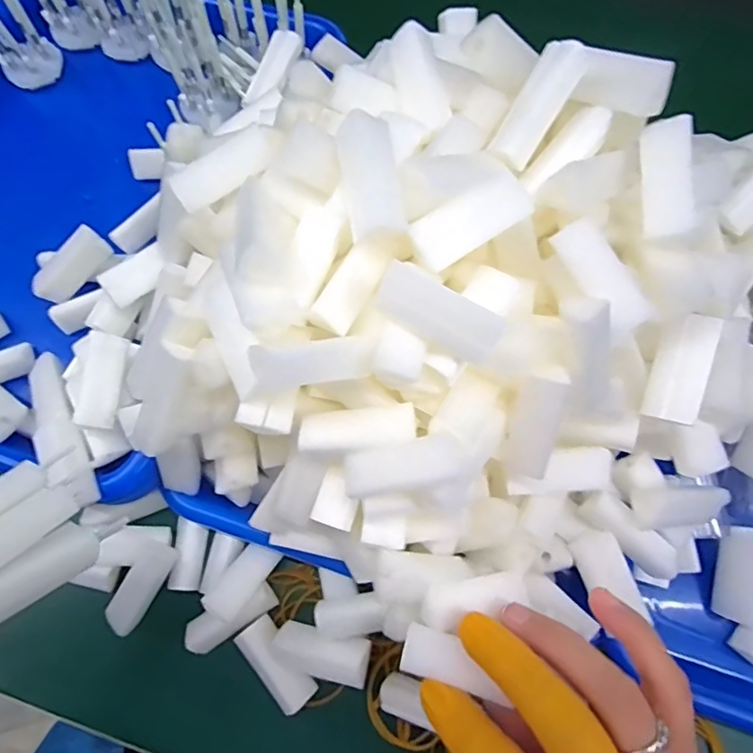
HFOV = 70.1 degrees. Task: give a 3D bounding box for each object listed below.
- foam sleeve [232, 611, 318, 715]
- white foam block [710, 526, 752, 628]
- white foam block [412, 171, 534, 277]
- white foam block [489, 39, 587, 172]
[{"bbox_3d":[-0.050,0.145,0.270,0.019,0.017,0.045,-37,74,-12],"label":"foam sleeve"},{"bbox_3d":[0.185,0.101,0.272,0.021,0.006,0.048,12,100,41],"label":"white foam block"},{"bbox_3d":[0.036,-0.058,0.200,0.046,0.009,0.019,-30,73,-10],"label":"white foam block"},{"bbox_3d":[0.063,-0.106,0.210,0.015,0.015,0.046,35,105,12],"label":"white foam block"}]

